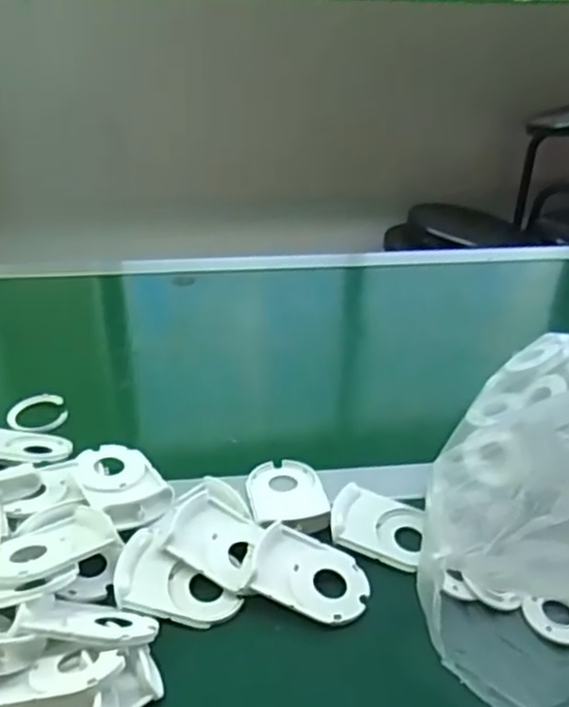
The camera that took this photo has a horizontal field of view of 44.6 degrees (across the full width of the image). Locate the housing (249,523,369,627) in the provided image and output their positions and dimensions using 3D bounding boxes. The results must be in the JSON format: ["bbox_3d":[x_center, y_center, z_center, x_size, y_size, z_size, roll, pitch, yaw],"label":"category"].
[{"bbox_3d":[0.015,0.148,0.464,0.082,0.012,0.059,21,33,7],"label":"housing"}]

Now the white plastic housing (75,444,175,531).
[{"bbox_3d":[-0.127,0.099,0.534,0.057,0.017,0.086,-19,37,-30],"label":"white plastic housing"}]

